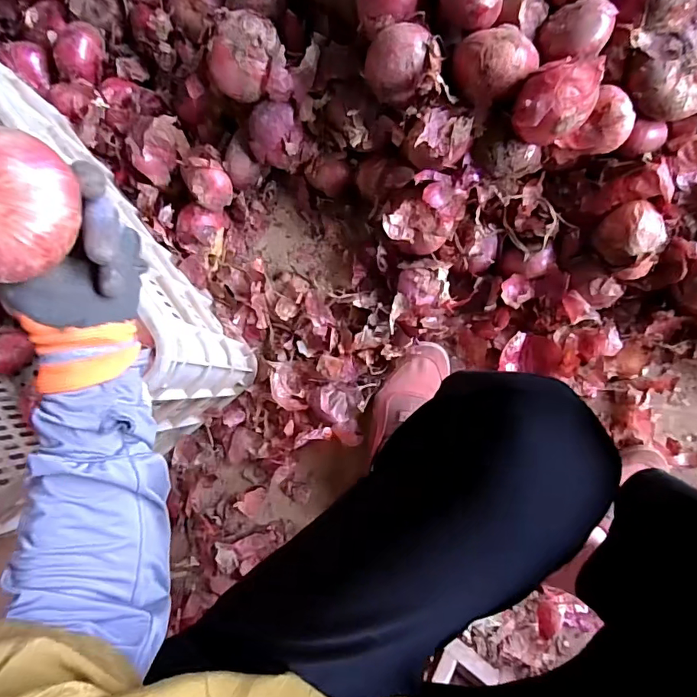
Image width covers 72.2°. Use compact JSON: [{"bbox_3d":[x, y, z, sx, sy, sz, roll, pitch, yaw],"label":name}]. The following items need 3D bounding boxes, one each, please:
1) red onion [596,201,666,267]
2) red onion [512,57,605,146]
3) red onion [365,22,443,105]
[{"bbox_3d":[0.343,-0.141,0.581,0.066,0.058,0.066,-1,84,6],"label":"red onion"},{"bbox_3d":[0.223,-0.263,0.514,0.086,0.074,0.064,2,85,6],"label":"red onion"},{"bbox_3d":[0.061,-0.313,0.538,0.083,0.066,0.069,17,87,8],"label":"red onion"}]

